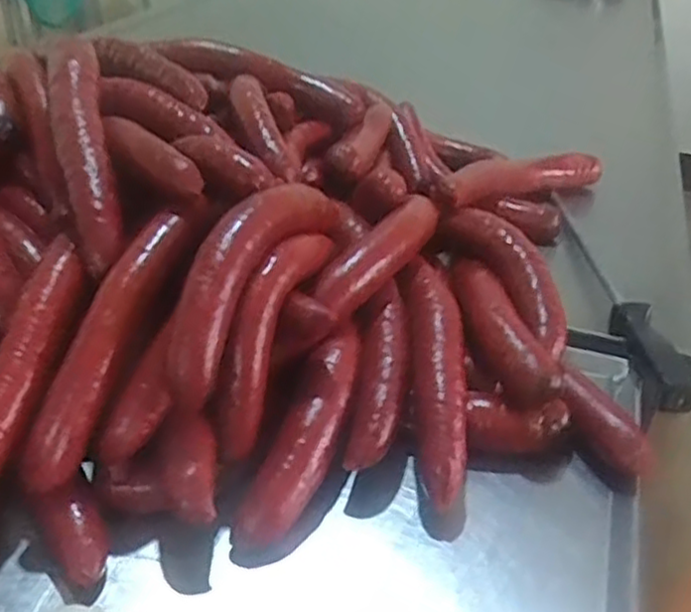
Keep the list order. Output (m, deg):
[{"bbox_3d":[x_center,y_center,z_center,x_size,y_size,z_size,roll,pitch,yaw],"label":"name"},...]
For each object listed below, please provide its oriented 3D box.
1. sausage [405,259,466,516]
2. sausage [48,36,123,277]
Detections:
[{"bbox_3d":[0.066,0.039,0.531,0.038,0.034,0.212,3,47,-1],"label":"sausage"},{"bbox_3d":[-0.209,-0.140,0.569,0.040,0.029,0.274,-9,52,-17],"label":"sausage"}]

